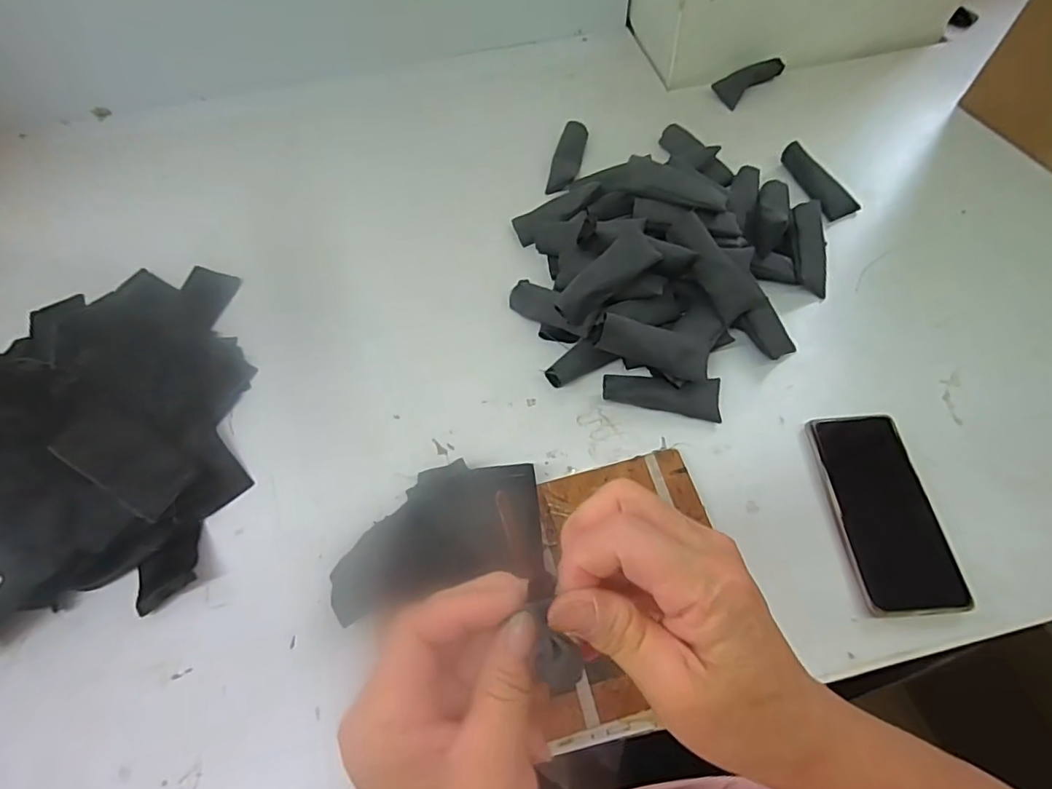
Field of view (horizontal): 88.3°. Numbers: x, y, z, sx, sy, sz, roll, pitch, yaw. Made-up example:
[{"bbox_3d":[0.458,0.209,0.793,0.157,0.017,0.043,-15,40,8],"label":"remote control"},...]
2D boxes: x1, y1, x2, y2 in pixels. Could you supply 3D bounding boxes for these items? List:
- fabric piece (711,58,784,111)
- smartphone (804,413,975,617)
[{"bbox_3d":[0.294,-0.420,0.716,0.089,0.032,0.037,-32,64,-14],"label":"fabric piece"},{"bbox_3d":[0.287,0.091,0.439,0.075,0.012,0.164,-4,61,1],"label":"smartphone"}]

